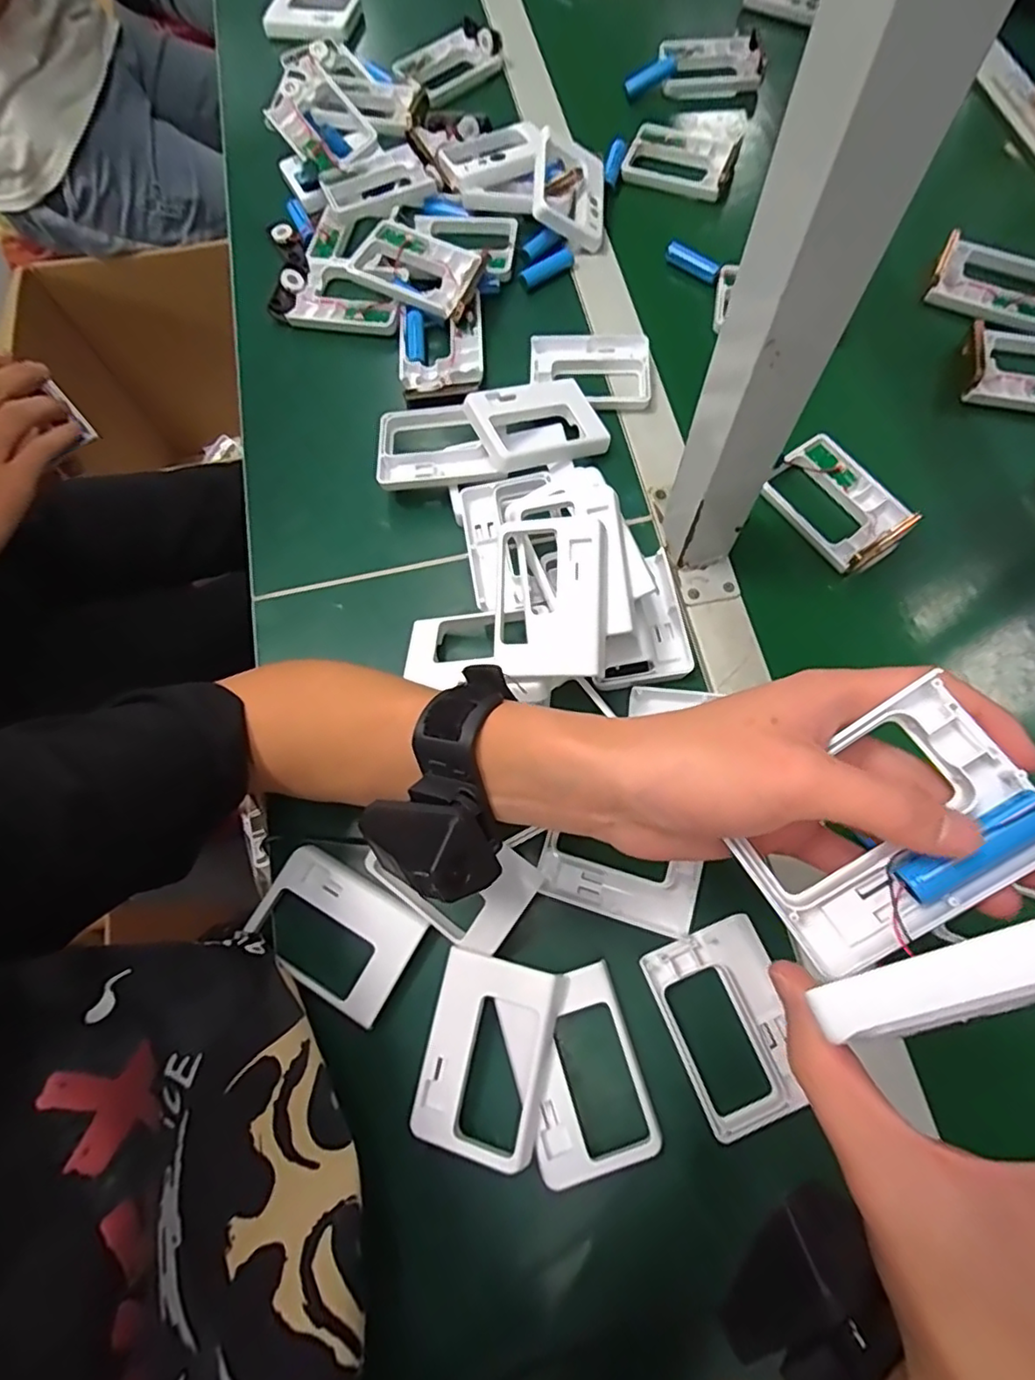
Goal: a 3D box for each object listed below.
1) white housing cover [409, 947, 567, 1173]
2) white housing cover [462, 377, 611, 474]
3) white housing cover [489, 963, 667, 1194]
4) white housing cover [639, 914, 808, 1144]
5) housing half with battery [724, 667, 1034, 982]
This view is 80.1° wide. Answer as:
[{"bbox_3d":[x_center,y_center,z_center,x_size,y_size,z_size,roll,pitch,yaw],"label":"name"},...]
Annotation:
[{"bbox_3d":[-0.016,0.192,0.323,0.066,0.016,0.093,12,71,7],"label":"white housing cover"},{"bbox_3d":[0.016,-0.195,0.450,0.093,0.020,0.068,-20,78,-21],"label":"white housing cover"},{"bbox_3d":[0.032,0.202,0.324,0.065,0.019,0.093,-15,77,-10],"label":"white housing cover"},{"bbox_3d":[0.117,0.180,0.335,0.068,0.014,0.093,-22,71,-5],"label":"white housing cover"},{"bbox_3d":[0.126,0.049,0.210,0.092,0.017,0.064,-38,69,4],"label":"housing half with battery"}]

